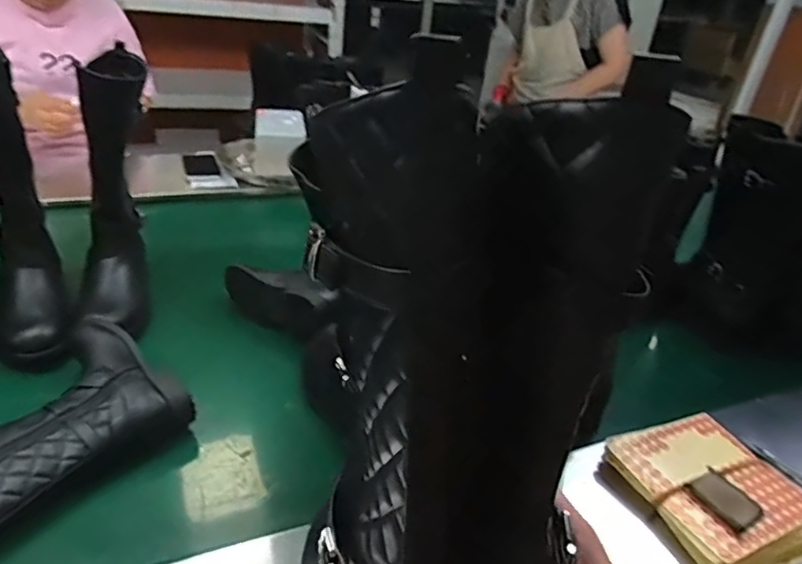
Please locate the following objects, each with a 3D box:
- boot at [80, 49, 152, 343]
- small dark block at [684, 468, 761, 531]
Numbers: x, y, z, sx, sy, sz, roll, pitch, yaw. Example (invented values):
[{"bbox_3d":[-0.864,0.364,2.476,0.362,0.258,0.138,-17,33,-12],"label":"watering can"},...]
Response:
[{"bbox_3d":[-0.399,-0.118,0.830,0.099,0.327,0.220,-3,32,-18],"label":"boot"},{"bbox_3d":[0.339,0.226,0.623,0.053,0.007,0.064,-13,36,-31],"label":"small dark block"}]

